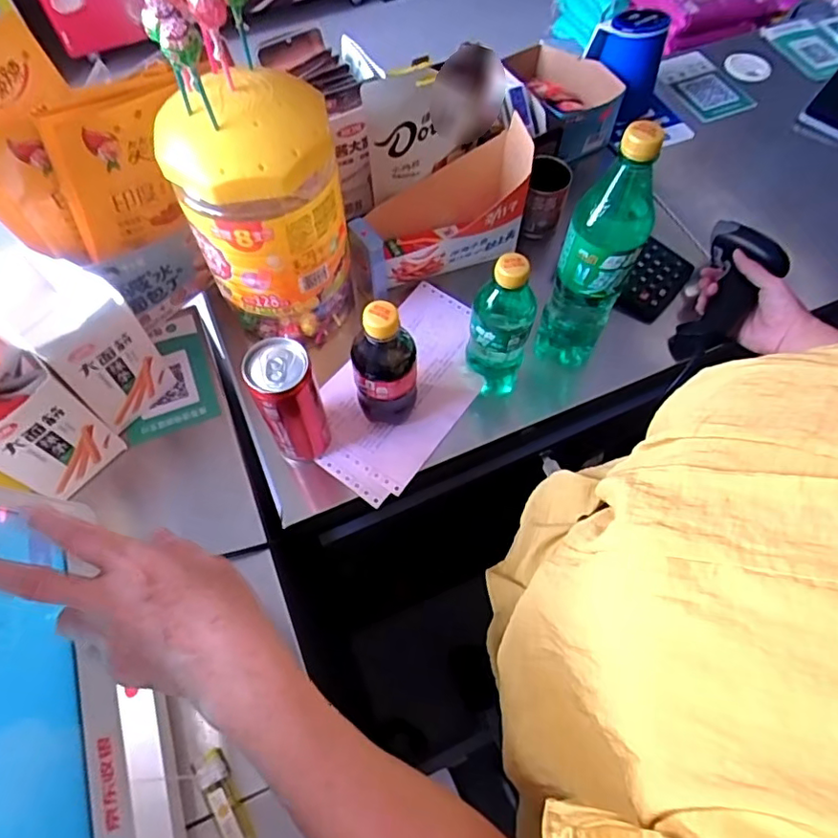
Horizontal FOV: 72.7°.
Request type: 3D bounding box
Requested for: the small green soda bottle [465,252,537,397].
[{"bbox_3d":[0.081,-0.093,0.562,0.058,0.160,0.052,13,64,6],"label":"small green soda bottle"}]

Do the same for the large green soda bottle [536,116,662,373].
[{"bbox_3d":[0.171,-0.155,0.544,0.065,0.259,0.072,22,65,11],"label":"large green soda bottle"}]

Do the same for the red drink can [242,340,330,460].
[{"bbox_3d":[-0.118,-0.014,0.525,0.053,0.135,0.054,0,63,0],"label":"red drink can"}]

